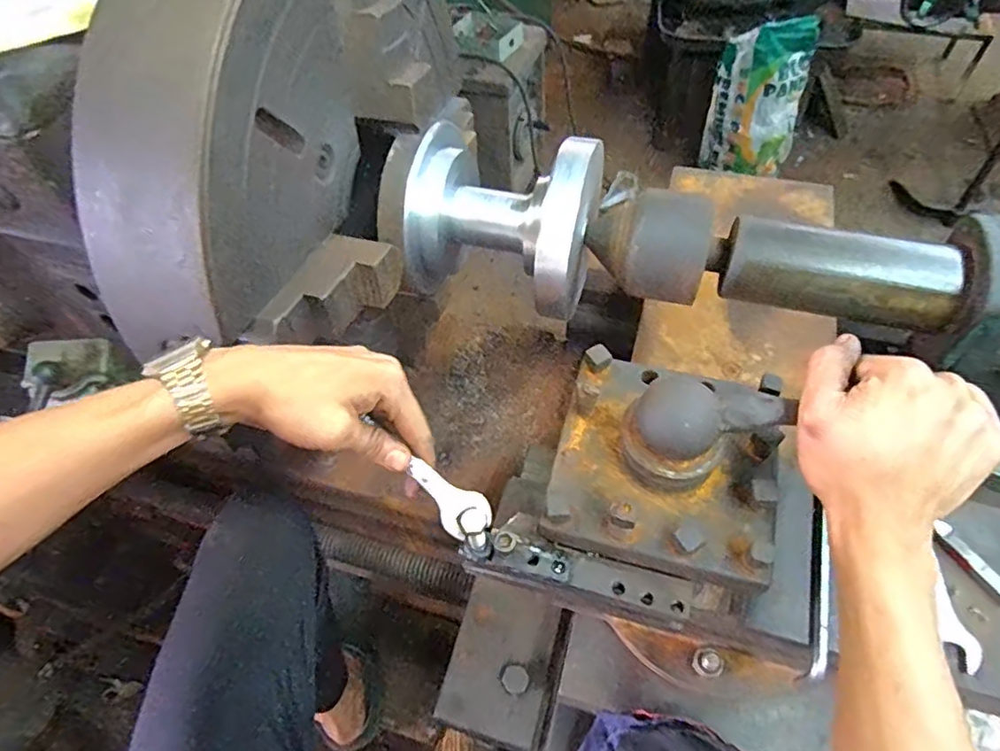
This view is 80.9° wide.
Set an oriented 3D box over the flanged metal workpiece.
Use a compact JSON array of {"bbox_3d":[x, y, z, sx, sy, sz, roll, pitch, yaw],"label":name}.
[{"bbox_3d":[-0.006,-0.143,0.557,0.186,0.141,0.144,11,57,11],"label":"flanged metal workpiece"}]

